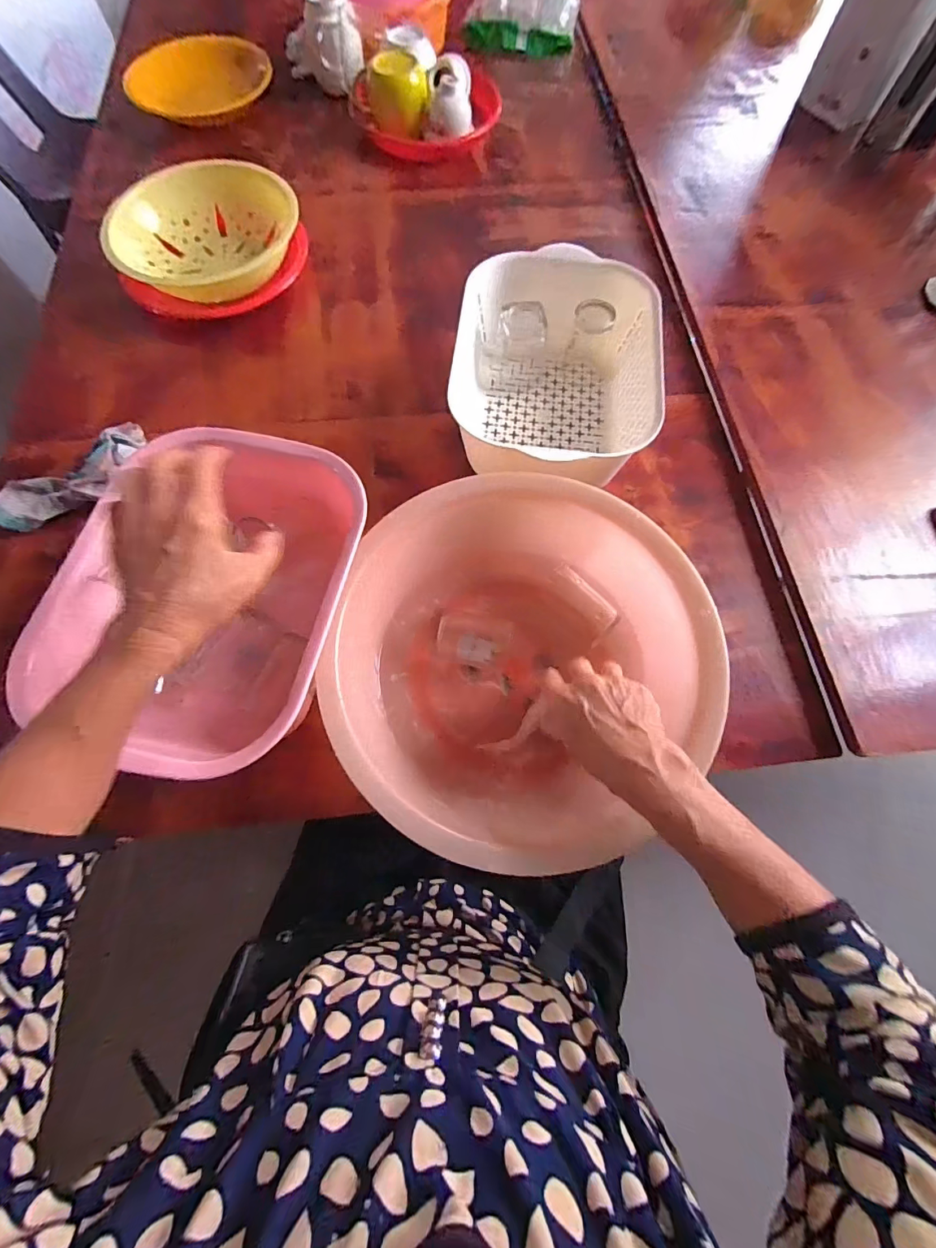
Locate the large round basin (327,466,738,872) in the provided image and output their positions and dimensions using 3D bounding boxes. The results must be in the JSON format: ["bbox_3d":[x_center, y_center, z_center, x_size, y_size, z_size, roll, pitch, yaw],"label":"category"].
[{"bbox_3d":[0.035,0.034,0.414,0.303,0.114,0.307,0,70,0],"label":"large round basin"}]

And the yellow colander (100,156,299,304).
[{"bbox_3d":[-0.373,-0.554,0.636,0.253,0.073,0.196,-33,73,-11],"label":"yellow colander"}]

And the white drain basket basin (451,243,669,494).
[{"bbox_3d":[0.099,-0.287,0.523,0.221,0.097,0.280,6,70,3],"label":"white drain basket basin"}]

